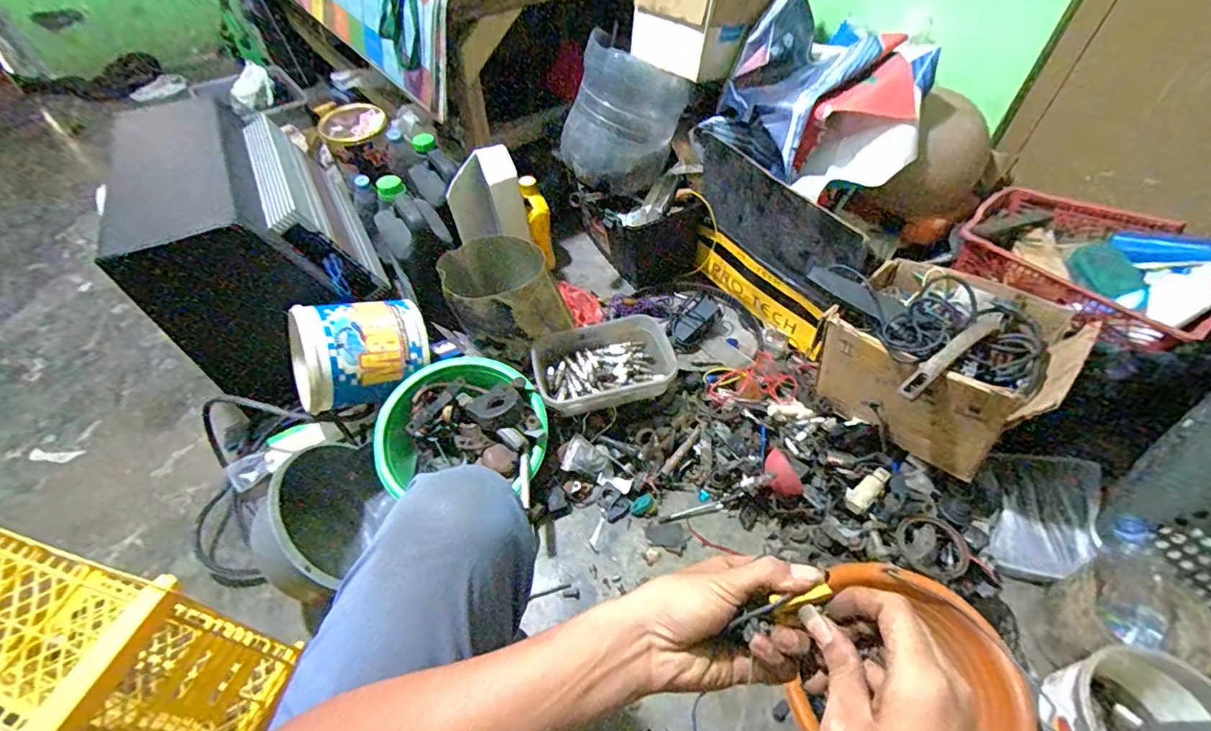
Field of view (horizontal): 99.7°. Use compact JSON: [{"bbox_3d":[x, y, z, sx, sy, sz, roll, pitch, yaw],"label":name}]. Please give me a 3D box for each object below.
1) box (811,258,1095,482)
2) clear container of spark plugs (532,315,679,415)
[{"bbox_3d":[0.517,-0.012,0.830,0.271,0.196,0.317,-36,58,-25],"label":"box"},{"bbox_3d":[0.002,-0.004,0.953,0.259,0.071,0.187,-10,51,-7],"label":"clear container of spark plugs"}]

